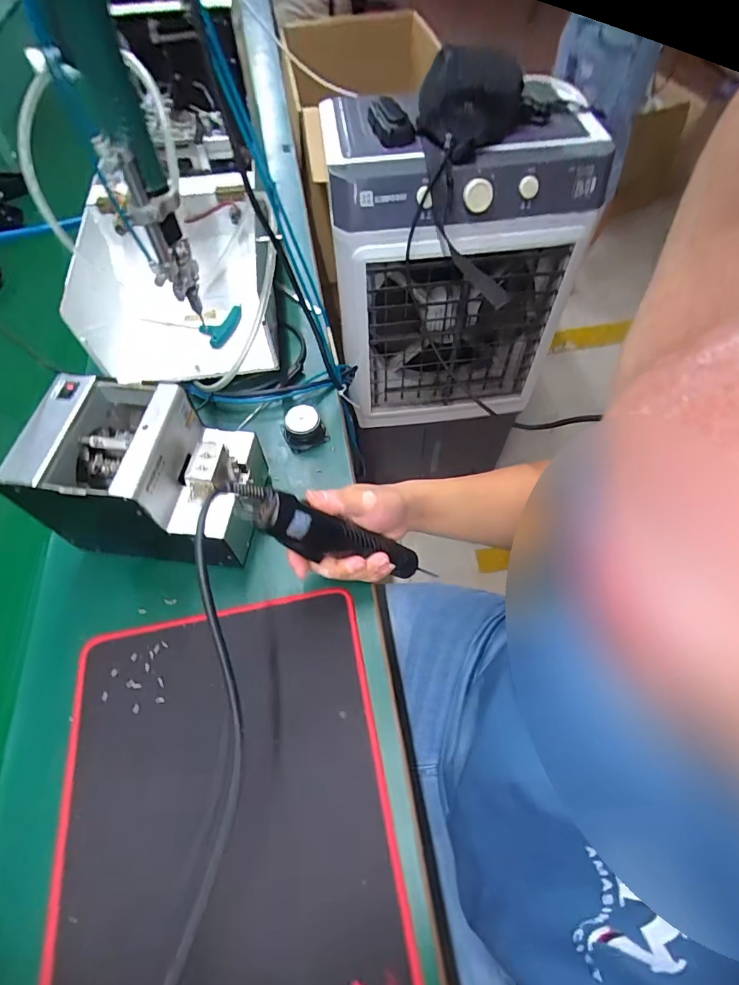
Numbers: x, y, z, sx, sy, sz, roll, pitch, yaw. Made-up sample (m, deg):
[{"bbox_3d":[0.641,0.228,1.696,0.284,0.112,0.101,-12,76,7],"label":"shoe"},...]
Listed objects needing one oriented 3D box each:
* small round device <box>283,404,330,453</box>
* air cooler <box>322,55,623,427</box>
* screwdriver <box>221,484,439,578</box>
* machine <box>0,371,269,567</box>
[{"bbox_3d":[-0.083,-0.080,0.571,0.050,0.037,0.044,-22,61,-11],"label":"small round device"},{"bbox_3d":[0.138,-0.406,0.846,0.389,0.516,0.236,-5,59,-1],"label":"air cooler"},{"bbox_3d":[-0.028,0.043,0.422,0.033,0.248,0.032,-28,53,31],"label":"screwdriver"},{"bbox_3d":[-0.213,-0.014,0.462,0.184,0.152,0.131,4,59,4],"label":"machine"}]

